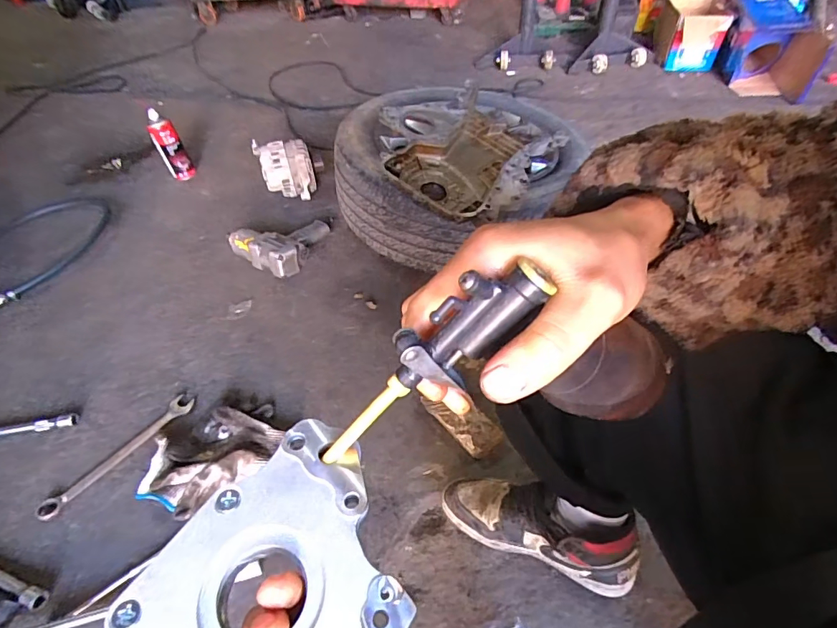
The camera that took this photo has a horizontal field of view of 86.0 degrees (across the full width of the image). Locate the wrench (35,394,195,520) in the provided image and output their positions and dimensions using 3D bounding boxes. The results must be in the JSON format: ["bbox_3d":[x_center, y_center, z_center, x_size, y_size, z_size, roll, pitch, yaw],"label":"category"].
[{"bbox_3d":[-0.481,0.223,0.728,0.041,0.012,0.249,29,55,27],"label":"wrench"}]

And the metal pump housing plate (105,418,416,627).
[{"bbox_3d":[-0.077,0.123,0.195,0.142,0.015,0.103,-29,53,-24],"label":"metal pump housing plate"}]

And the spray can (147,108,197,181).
[{"bbox_3d":[-0.691,-0.466,1.255,0.075,0.201,0.067,-23,50,-17],"label":"spray can"}]

